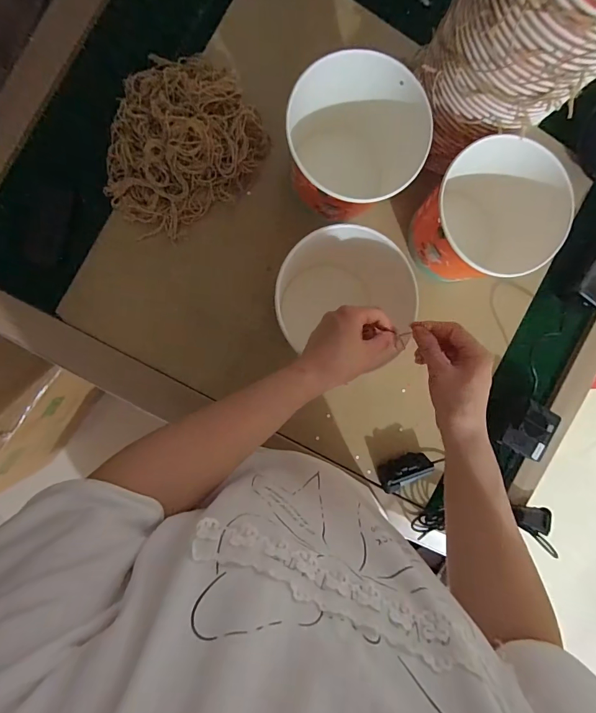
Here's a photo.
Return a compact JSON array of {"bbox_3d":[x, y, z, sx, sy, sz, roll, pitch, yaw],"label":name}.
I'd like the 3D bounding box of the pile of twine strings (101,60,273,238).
[{"bbox_3d":[-0.161,-0.282,0.485,0.216,0.066,0.186,-39,95,-5],"label":"pile of twine strings"}]

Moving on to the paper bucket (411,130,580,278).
[{"bbox_3d":[0.241,-0.181,0.499,0.172,0.139,0.137,-7,92,-7],"label":"paper bucket"}]

